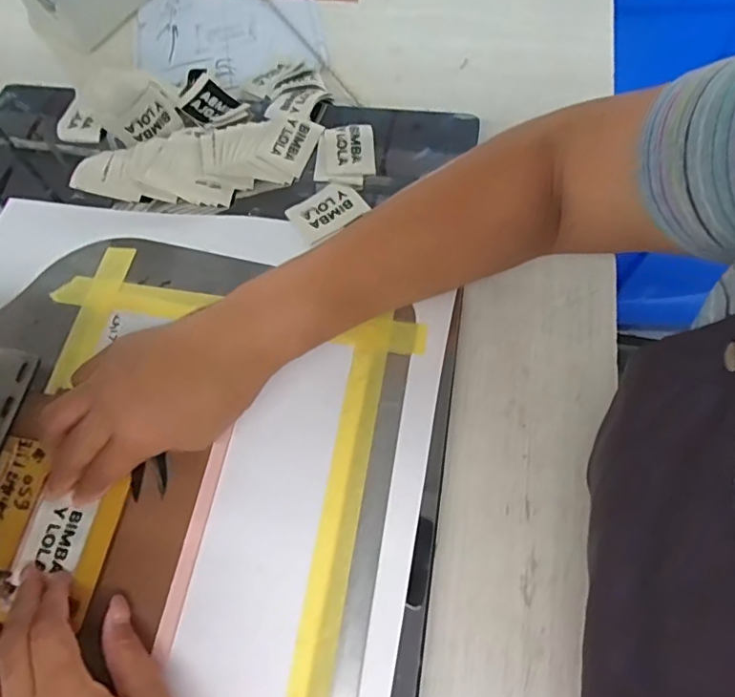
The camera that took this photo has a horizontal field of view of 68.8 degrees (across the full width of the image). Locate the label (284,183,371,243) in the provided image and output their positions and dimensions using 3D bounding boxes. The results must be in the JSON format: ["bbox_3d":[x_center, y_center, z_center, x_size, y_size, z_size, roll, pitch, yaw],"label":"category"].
[{"bbox_3d":[-0.031,-0.109,0.428,0.057,0.008,0.037,-30,67,-8],"label":"label"}]

